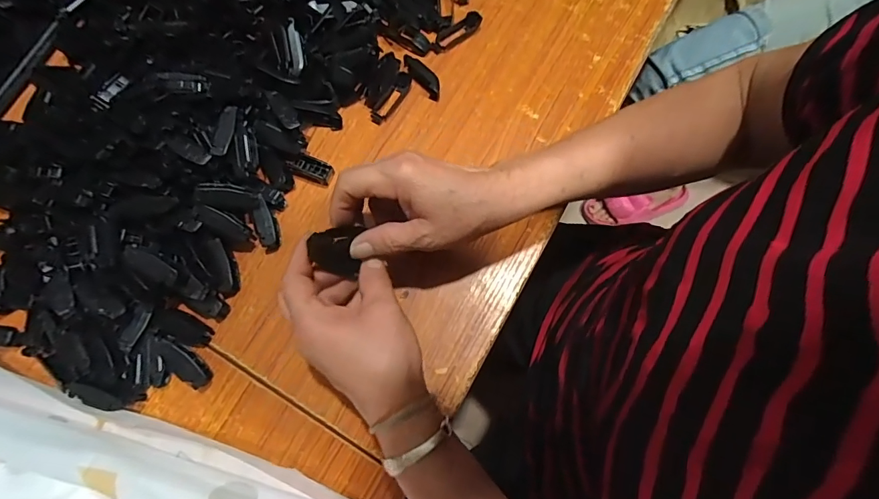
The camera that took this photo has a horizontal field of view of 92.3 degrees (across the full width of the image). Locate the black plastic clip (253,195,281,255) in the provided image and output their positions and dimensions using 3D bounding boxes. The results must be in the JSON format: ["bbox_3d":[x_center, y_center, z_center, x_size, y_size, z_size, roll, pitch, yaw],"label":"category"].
[{"bbox_3d":[-0.158,-0.023,0.383,0.017,0.012,0.050,-15,89,-6],"label":"black plastic clip"}]

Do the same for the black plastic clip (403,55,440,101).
[{"bbox_3d":[-0.017,-0.173,0.421,0.014,0.017,0.054,-38,75,-8],"label":"black plastic clip"}]

